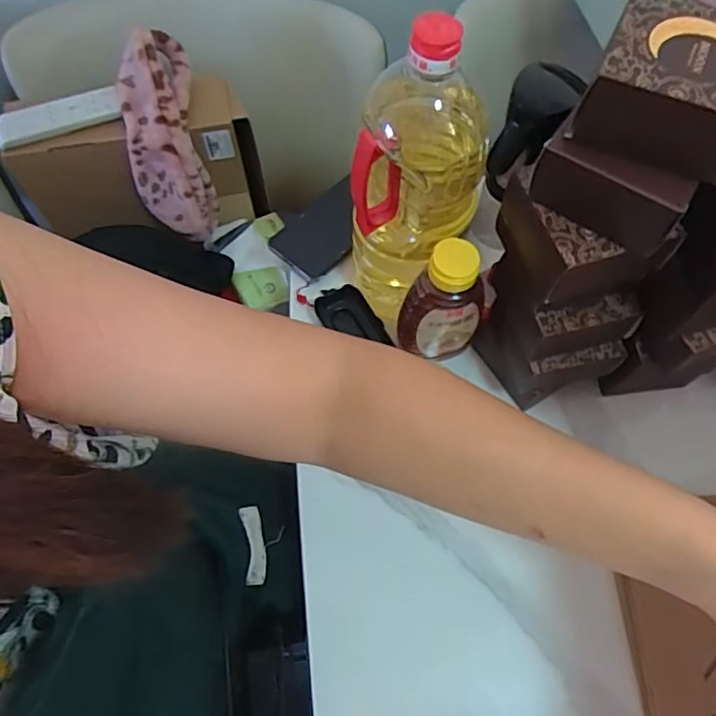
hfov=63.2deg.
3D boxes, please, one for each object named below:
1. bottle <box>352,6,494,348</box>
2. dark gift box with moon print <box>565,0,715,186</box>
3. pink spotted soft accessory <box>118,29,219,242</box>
[{"bbox_3d":[0.050,-0.147,0.499,0.105,0.275,0.097,-5,65,-3],"label":"bottle"},{"bbox_3d":[0.188,-0.160,0.342,0.090,0.047,0.088,25,68,11],"label":"dark gift box with moon print"},{"bbox_3d":[-0.227,-0.251,0.687,0.085,0.237,0.083,-9,26,-5],"label":"pink spotted soft accessory"}]

